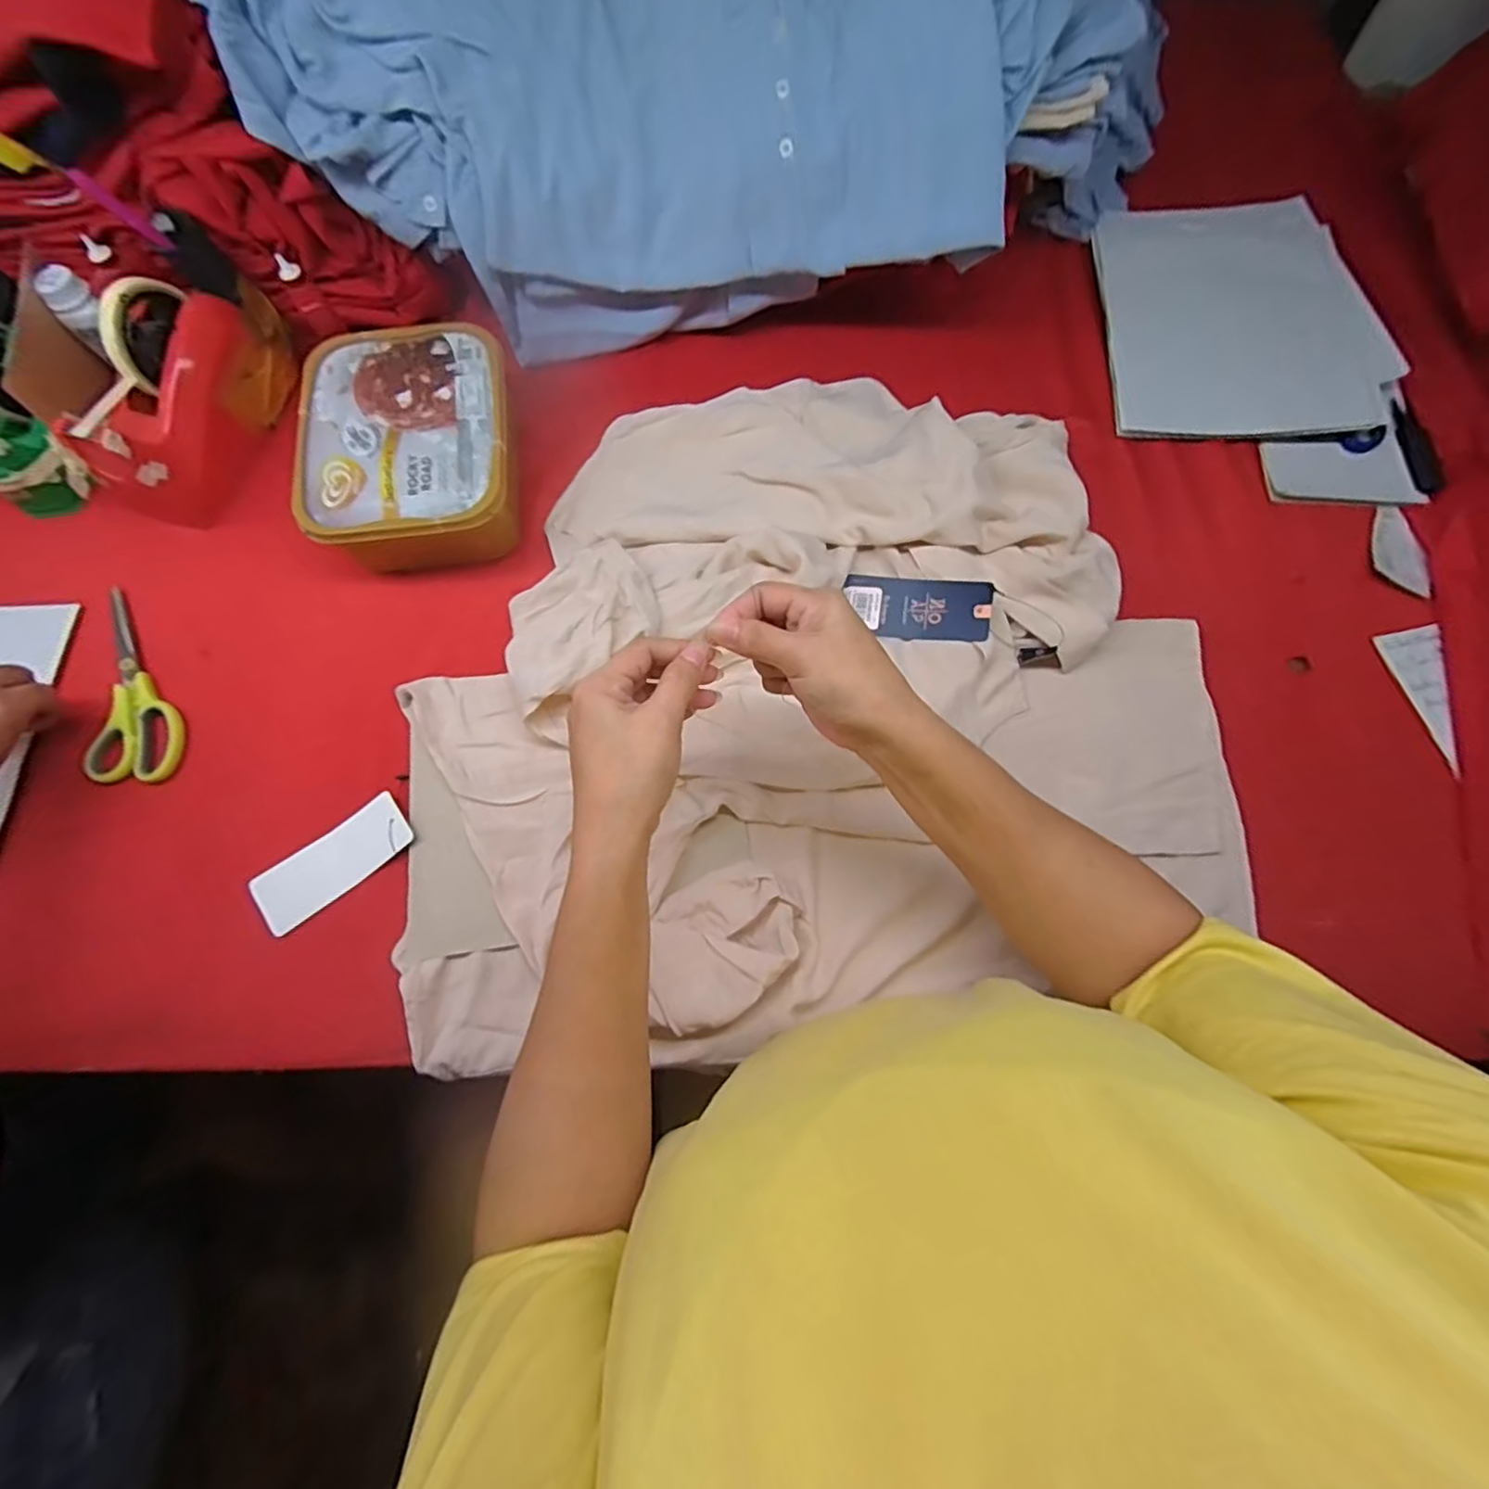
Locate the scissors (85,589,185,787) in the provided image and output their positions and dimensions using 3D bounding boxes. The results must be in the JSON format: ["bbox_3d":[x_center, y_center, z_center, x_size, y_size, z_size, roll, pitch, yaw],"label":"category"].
[{"bbox_3d":[-0.501,-0.055,0.517,0.069,0.008,0.181,-11,75,-3],"label":"scissors"}]

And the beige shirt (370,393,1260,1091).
[{"bbox_3d":[0.025,-0.064,0.485,0.608,0.051,0.512,-13,75,-3],"label":"beige shirt"}]

